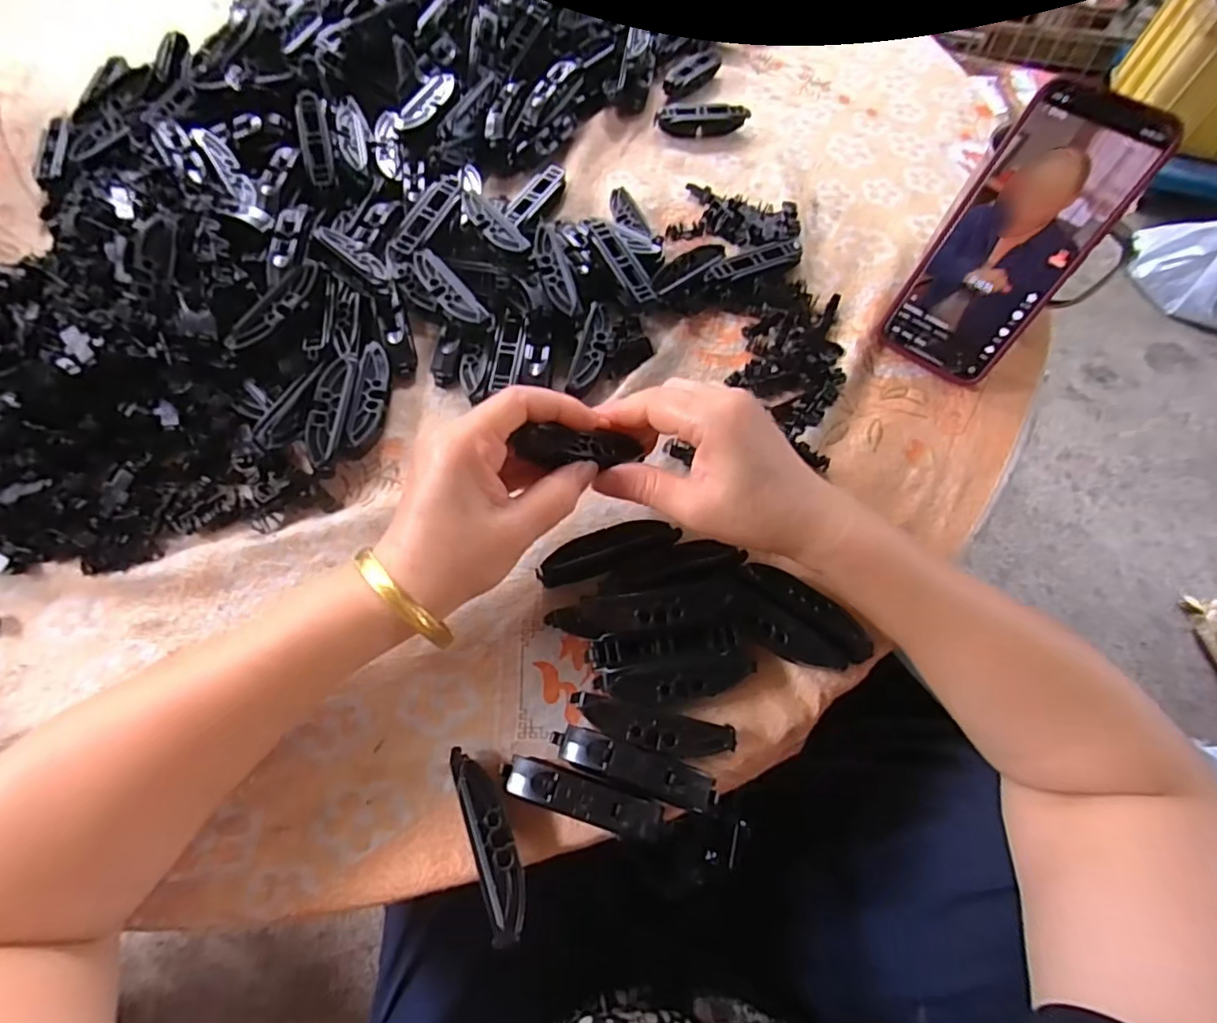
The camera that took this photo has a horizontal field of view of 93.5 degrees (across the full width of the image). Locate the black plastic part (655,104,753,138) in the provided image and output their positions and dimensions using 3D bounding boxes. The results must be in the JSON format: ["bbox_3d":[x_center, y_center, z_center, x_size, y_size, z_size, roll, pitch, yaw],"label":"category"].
[{"bbox_3d":[0.079,-0.331,0.485,0.077,0.019,0.019,-4,67,-3],"label":"black plastic part"}]

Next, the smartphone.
[{"bbox_3d":[0.241,-0.159,0.345,0.075,0.156,0.011,35,39,14],"label":"smartphone"}]

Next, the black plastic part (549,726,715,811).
[{"bbox_3d":[0.013,0.123,0.275,0.080,0.018,0.018,17,67,6],"label":"black plastic part"}]

